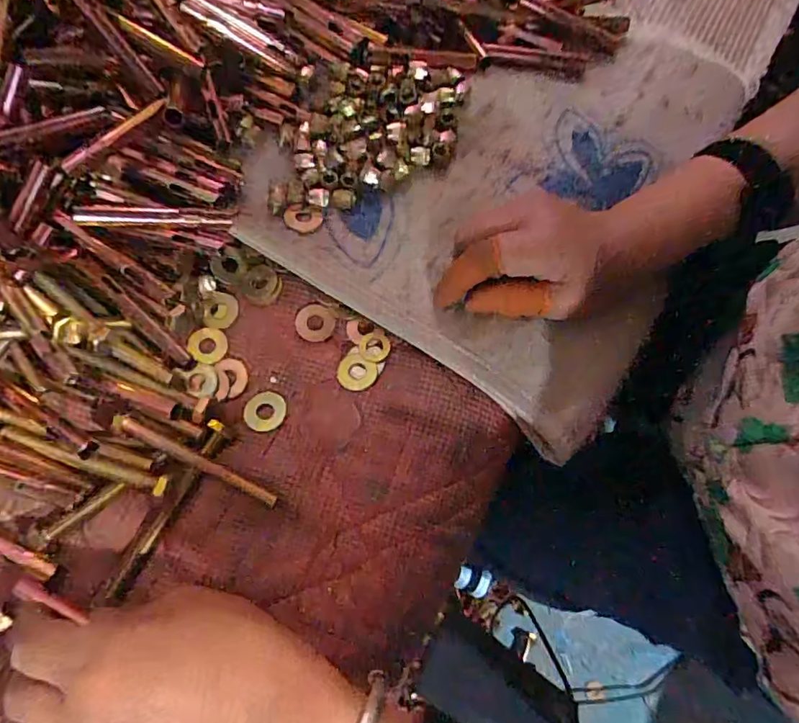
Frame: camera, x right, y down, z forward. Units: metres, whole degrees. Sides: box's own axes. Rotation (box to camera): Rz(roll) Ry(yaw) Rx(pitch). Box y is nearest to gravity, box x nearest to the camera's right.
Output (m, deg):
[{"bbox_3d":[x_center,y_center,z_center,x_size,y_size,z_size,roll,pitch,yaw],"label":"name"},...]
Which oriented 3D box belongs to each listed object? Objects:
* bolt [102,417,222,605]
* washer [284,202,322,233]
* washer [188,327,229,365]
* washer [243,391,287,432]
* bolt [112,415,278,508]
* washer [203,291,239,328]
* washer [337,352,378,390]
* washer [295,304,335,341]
[{"bbox_3d":[-0.128,0.081,0.290,0.013,0.010,0.104,28,74,7],"label":"bolt"},{"bbox_3d":[-0.063,-0.094,0.339,0.024,0.004,0.019,12,73,2],"label":"washer"},{"bbox_3d":[-0.120,-0.010,0.323,0.025,0.004,0.023,0,73,-1],"label":"washer"},{"bbox_3d":[-0.081,0.029,0.310,0.025,0.004,0.024,0,73,-1],"label":"washer"},{"bbox_3d":[-0.115,0.055,0.291,0.104,0.014,0.008,25,74,6],"label":"bolt"},{"bbox_3d":[-0.115,-0.033,0.332,0.022,0.006,0.023,0,73,-1],"label":"washer"},{"bbox_3d":[-0.026,0.007,0.318,0.022,0.004,0.022,0,73,-1],"label":"washer"},{"bbox_3d":[-0.054,-0.025,0.330,0.024,0.004,0.023,0,73,-1],"label":"washer"}]

